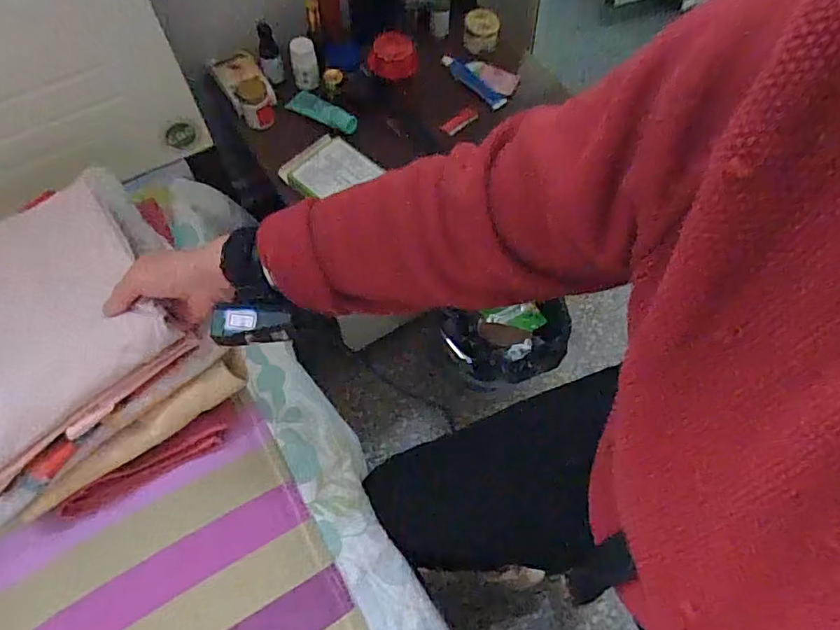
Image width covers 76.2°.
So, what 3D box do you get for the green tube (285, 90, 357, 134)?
[{"bbox_3d":[-0.146,-0.307,0.808,0.104,0.028,0.022,22,66,-5],"label":"green tube"}]

